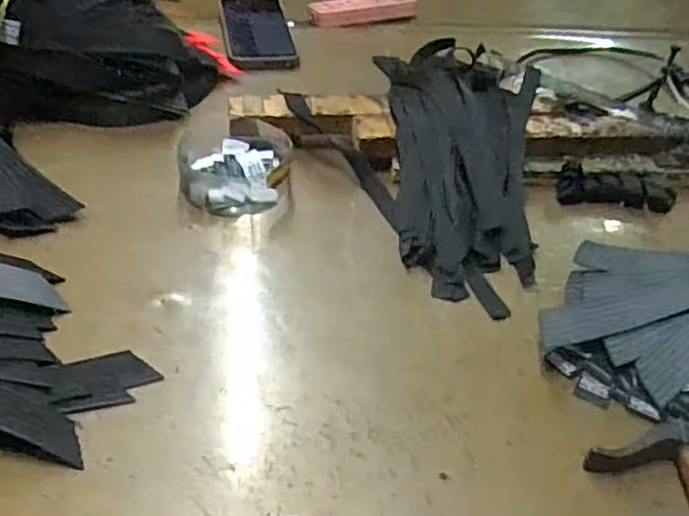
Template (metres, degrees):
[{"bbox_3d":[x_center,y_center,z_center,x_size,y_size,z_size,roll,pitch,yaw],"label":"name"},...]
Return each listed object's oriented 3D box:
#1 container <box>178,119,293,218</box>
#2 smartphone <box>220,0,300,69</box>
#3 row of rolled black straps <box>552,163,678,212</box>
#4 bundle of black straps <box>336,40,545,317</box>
[{"bbox_3d":[-0.097,-0.086,0.607,0.096,0.039,0.098,2,44,-2],"label":"container"},{"bbox_3d":[-0.106,-0.278,0.817,0.080,0.012,0.167,-6,45,-10],"label":"smartphone"},{"bbox_3d":[0.255,-0.066,0.637,0.109,0.023,0.035,4,44,0],"label":"row of rolled black straps"},{"bbox_3d":[0.093,-0.089,0.603,0.167,0.061,0.293,8,44,4],"label":"bundle of black straps"}]

